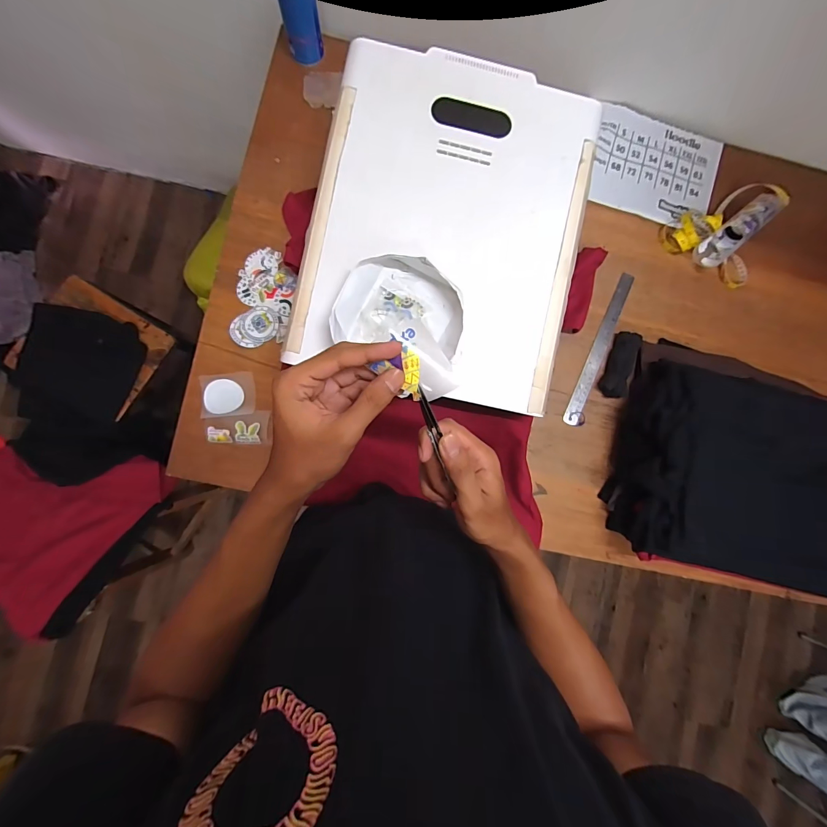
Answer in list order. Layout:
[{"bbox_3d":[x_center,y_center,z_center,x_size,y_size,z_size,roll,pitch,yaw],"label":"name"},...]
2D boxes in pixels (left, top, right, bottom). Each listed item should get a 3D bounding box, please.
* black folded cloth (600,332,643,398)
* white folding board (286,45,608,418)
[{"bbox_3d":[0.403,-0.094,0.735,0.051,0.026,0.129,21,87,-4],"label":"black folded cloth"},{"bbox_3d":[0.053,-0.282,0.569,0.396,0.020,0.497,12,87,-4],"label":"white folding board"}]

